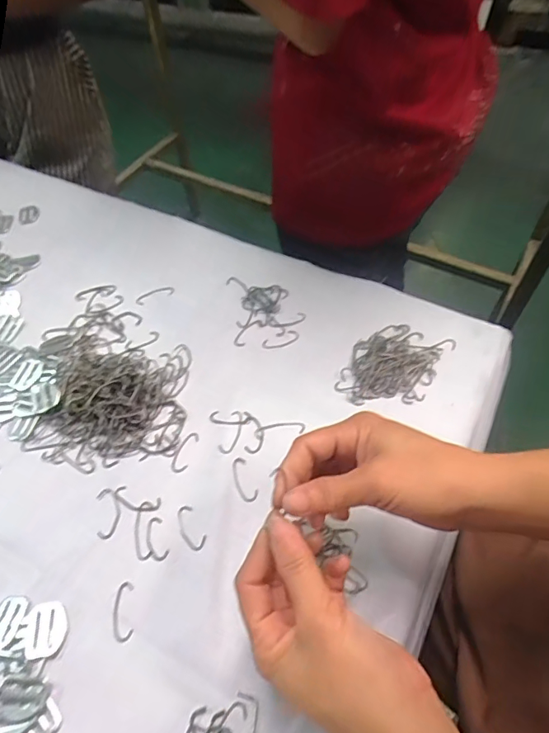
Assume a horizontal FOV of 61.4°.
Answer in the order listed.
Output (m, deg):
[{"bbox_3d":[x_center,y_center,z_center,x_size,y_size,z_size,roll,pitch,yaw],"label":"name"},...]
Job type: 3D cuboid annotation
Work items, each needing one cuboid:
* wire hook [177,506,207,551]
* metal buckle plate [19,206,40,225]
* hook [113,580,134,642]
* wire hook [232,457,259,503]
[{"bbox_3d":[-0.065,0.123,0.355,0.016,0.004,0.036,-28,59,-16],"label":"wire hook"},{"bbox_3d":[-0.316,-0.195,0.594,0.025,0.004,0.034,-17,56,-9],"label":"metal buckle plate"},{"bbox_3d":[-0.107,0.172,0.325,0.014,0.004,0.038,-8,55,-4],"label":"hook"},{"bbox_3d":[-0.025,0.092,0.377,0.015,0.004,0.039,-20,57,-11],"label":"wire hook"}]

